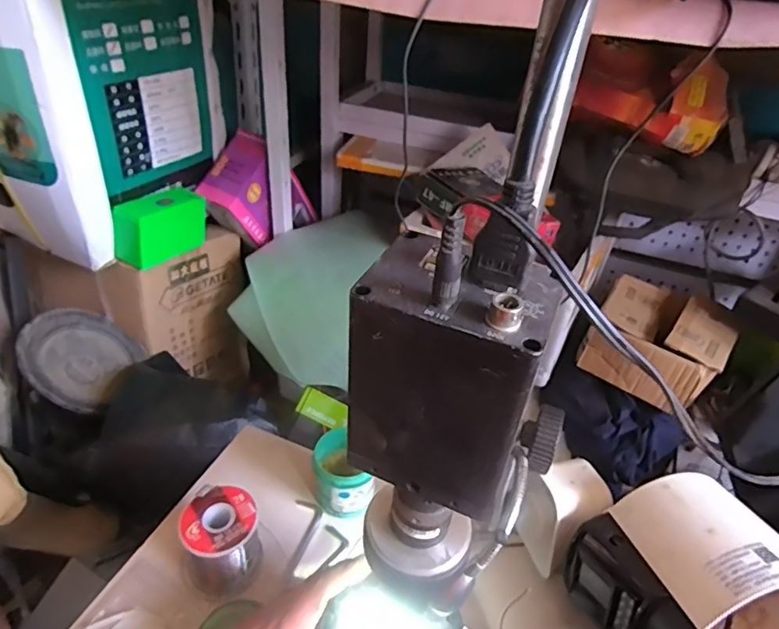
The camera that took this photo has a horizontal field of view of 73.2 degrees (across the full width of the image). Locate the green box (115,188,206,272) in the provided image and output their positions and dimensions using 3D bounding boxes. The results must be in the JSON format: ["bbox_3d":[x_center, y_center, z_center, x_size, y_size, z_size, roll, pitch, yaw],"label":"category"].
[{"bbox_3d":[-0.409,-0.158,0.943,0.065,0.107,0.154,20,37,19],"label":"green box"}]

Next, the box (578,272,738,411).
[{"bbox_3d":[0.477,0.043,0.942,0.219,0.092,0.248,30,42,30],"label":"box"}]

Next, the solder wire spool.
[{"bbox_3d":[-0.144,0.196,0.456,0.066,0.068,0.065,4,35,-3],"label":"solder wire spool"}]

